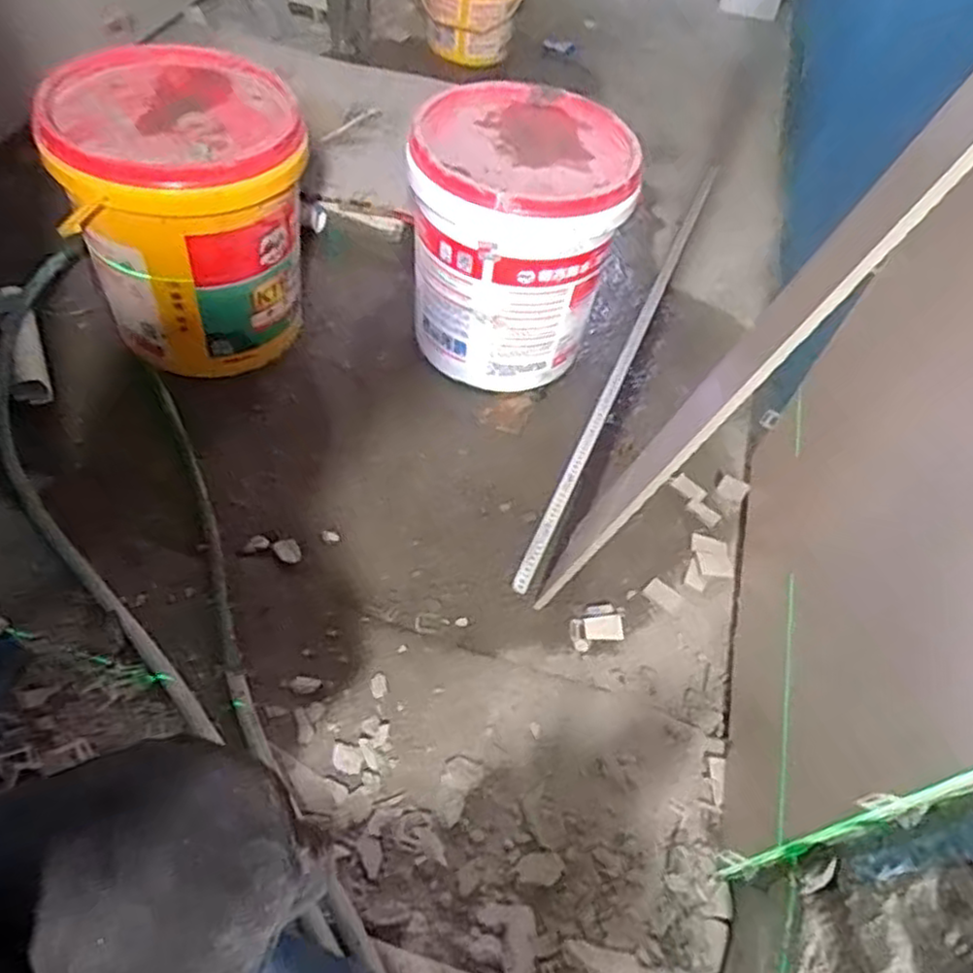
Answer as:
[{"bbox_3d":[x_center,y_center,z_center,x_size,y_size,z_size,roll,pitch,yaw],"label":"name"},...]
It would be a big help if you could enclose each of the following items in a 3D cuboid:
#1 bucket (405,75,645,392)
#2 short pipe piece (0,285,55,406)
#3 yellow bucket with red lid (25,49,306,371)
[{"bbox_3d":[0.044,-0.367,1.126,0.294,0.357,0.309,4,55,-7],"label":"bucket"},{"bbox_3d":[-0.654,-0.205,1.027,0.055,0.044,0.191,-19,81,-18],"label":"short pipe piece"},{"bbox_3d":[-0.401,-0.370,1.025,0.294,0.338,0.278,-8,58,-15],"label":"yellow bucket with red lid"}]

